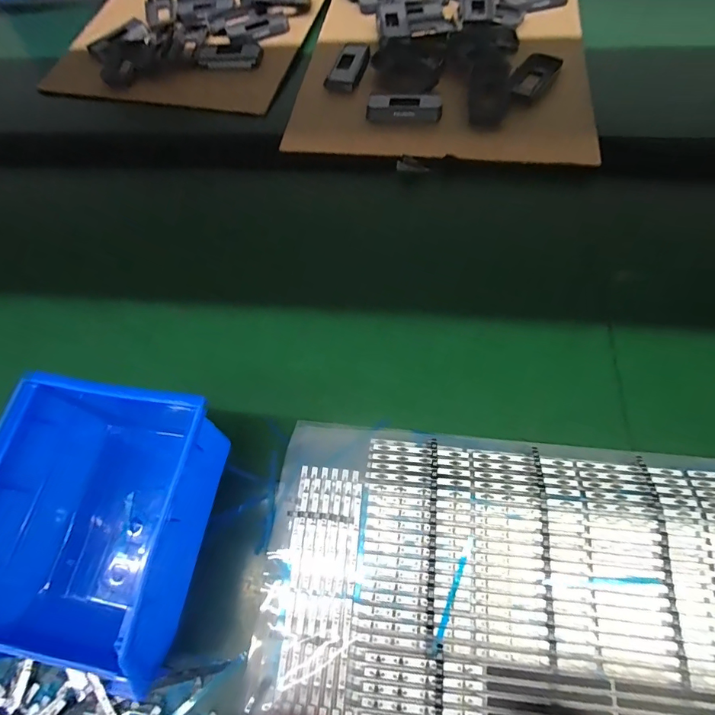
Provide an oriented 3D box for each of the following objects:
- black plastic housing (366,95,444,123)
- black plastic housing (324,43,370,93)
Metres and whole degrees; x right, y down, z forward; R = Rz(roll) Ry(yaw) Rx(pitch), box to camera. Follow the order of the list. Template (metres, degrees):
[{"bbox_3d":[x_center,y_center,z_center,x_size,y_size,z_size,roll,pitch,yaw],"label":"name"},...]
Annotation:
[{"bbox_3d":[0.047,-0.250,0.429,0.074,0.010,0.030,3,64,5],"label":"black plastic housing"},{"bbox_3d":[-0.008,-0.319,0.471,0.035,0.010,0.078,17,66,12],"label":"black plastic housing"}]

